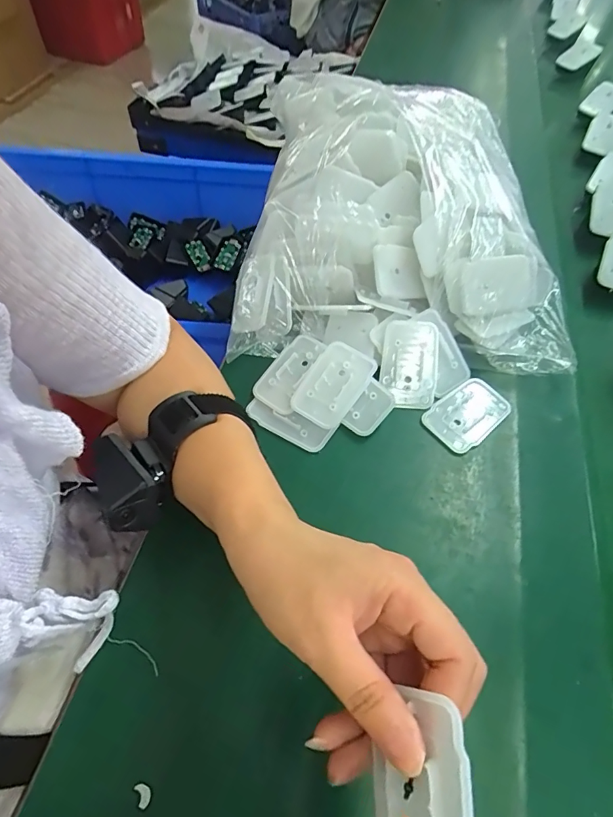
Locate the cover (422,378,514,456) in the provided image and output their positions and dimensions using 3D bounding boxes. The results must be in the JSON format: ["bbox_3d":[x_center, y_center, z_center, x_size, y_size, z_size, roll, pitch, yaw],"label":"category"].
[{"bbox_3d":[0.128,0.003,0.357,0.065,0.005,0.044,-34,64,-23],"label":"cover"}]

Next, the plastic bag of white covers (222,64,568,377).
[{"bbox_3d":[0.089,-0.192,0.426,0.277,0.119,0.307,6,56,1],"label":"plastic bag of white covers"}]

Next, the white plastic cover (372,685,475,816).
[{"bbox_3d":[0.042,0.141,0.163,0.037,0.007,0.064,-14,60,31],"label":"white plastic cover"}]

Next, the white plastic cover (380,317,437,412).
[{"bbox_3d":[0.083,-0.036,0.363,0.044,0.008,0.069,4,94,4],"label":"white plastic cover"}]

